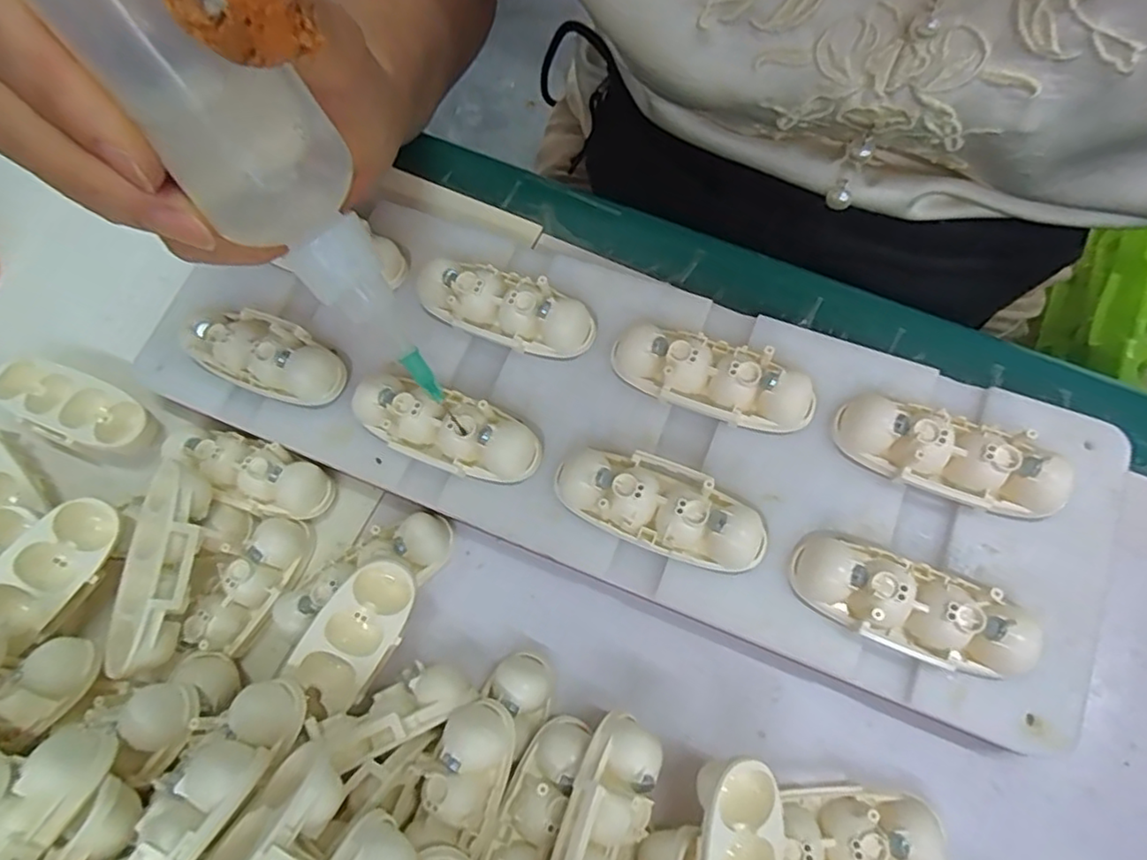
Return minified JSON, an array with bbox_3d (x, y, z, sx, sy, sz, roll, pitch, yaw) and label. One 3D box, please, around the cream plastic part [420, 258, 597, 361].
[{"bbox_3d":[-0.023,-0.043,0.214,0.060,0.019,0.024,18,74,12],"label":"cream plastic part"}]

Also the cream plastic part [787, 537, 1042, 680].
[{"bbox_3d":[0.091,0.047,0.172,0.059,0.016,0.024,21,75,13],"label":"cream plastic part"}]

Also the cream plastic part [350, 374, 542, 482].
[{"bbox_3d":[-0.041,-0.001,0.201,0.060,0.016,0.022,22,75,13],"label":"cream plastic part"}]

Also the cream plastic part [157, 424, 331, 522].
[{"bbox_3d":[-0.115,0.014,0.221,0.060,0.012,0.023,17,74,12],"label":"cream plastic part"}]

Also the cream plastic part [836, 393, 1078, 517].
[{"bbox_3d":[0.108,0.007,0.185,0.060,0.017,0.023,20,75,12],"label":"cream plastic part"}]

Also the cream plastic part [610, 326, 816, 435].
[{"bbox_3d":[0.043,-0.018,0.198,0.062,0.017,0.024,20,75,12],"label":"cream plastic part"}]

